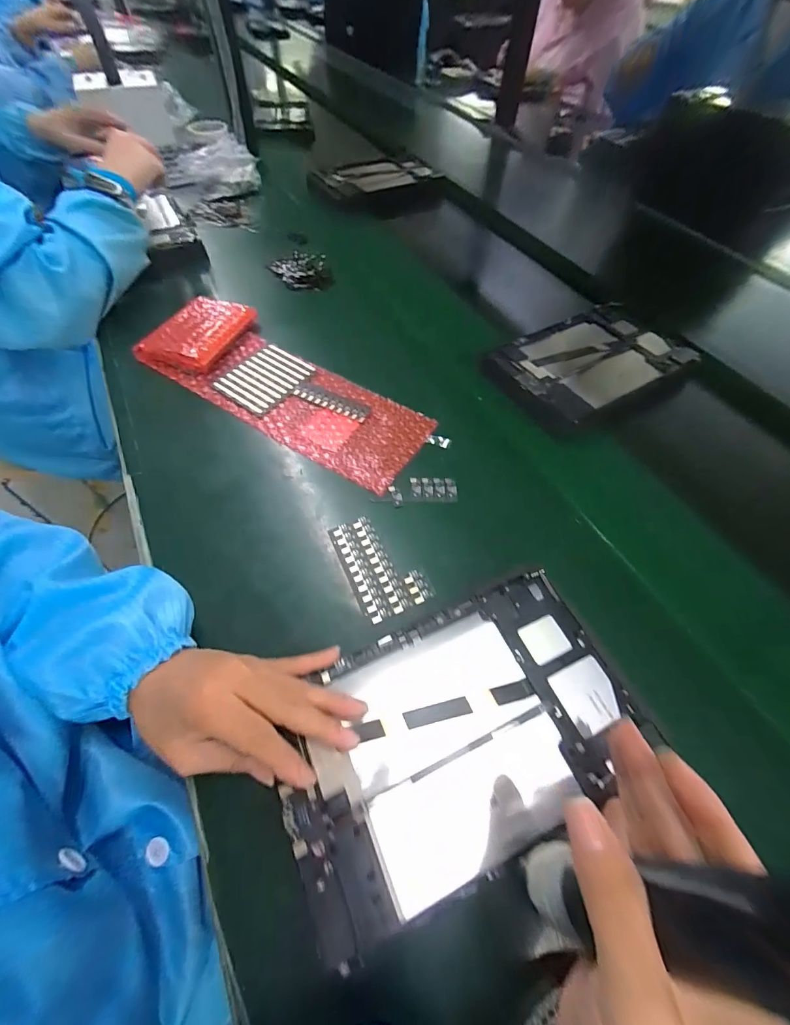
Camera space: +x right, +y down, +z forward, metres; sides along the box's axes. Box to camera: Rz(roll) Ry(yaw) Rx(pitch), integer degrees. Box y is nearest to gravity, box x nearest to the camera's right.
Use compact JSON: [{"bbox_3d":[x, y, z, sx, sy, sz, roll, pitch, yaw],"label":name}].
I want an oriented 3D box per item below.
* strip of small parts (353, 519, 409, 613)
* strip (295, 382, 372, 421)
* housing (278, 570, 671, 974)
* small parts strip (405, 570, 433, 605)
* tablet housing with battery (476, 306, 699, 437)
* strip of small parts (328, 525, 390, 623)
[{"bbox_3d":[-0.013,0.045,0.356,0.018,0.008,0.095,-21,61,-15],"label":"strip of small parts"},{"bbox_3d":[-0.073,-0.132,0.462,0.096,0.006,0.028,25,60,13],"label":"strip"},{"bbox_3d":[0.043,0.147,0.269,0.234,0.015,0.148,-21,57,-12],"label":"housing"},{"bbox_3d":[0.020,0.064,0.344,0.017,0.004,0.028,-20,60,-15],"label":"small parts strip"},{"bbox_3d":[0.245,-0.194,0.504,0.252,0.023,0.145,-29,63,-20],"label":"tablet housing with battery"},{"bbox_3d":[-0.034,0.051,0.351,0.020,0.005,0.097,-20,61,-15],"label":"strip of small parts"}]

